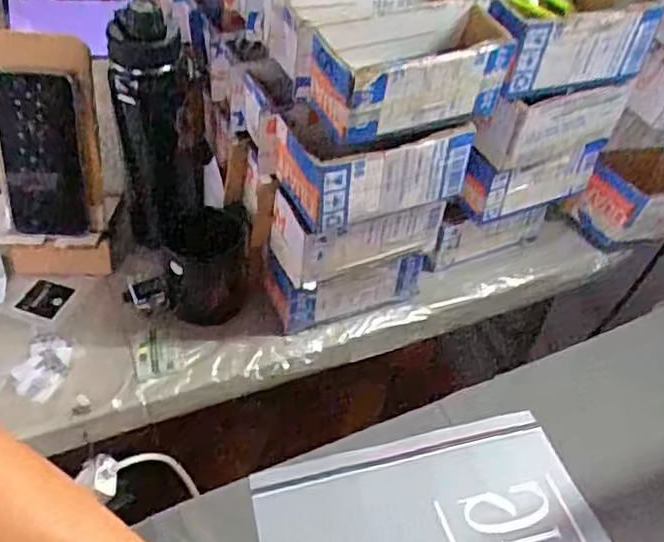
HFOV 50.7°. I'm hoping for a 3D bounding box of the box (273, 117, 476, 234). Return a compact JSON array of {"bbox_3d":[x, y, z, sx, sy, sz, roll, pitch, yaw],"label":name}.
[{"bbox_3d":[0.034,-0.105,0.640,0.158,0.077,0.101,-15,49,-20],"label":"box"}]

